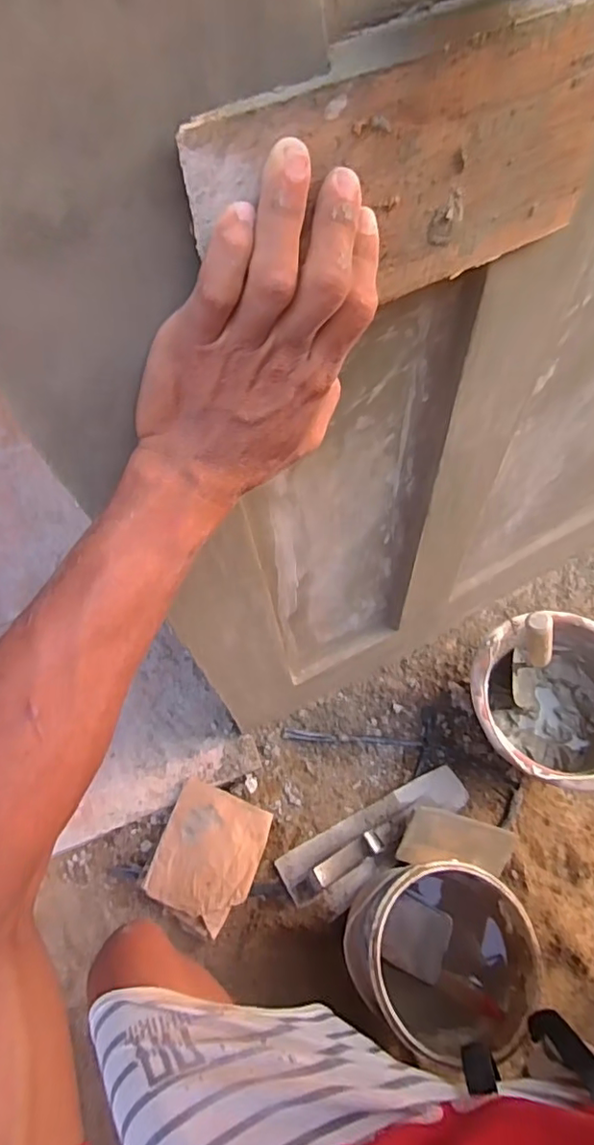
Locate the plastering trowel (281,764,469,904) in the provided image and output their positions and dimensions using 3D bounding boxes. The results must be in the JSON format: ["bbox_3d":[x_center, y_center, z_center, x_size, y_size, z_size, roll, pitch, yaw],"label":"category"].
[{"bbox_3d":[0.115,0.373,0.799,0.298,0.062,0.071,-26,64,-9],"label":"plastering trowel"}]

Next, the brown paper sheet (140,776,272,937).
[{"bbox_3d":[-0.128,0.405,0.793,0.144,0.024,0.171,18,67,7],"label":"brown paper sheet"}]

